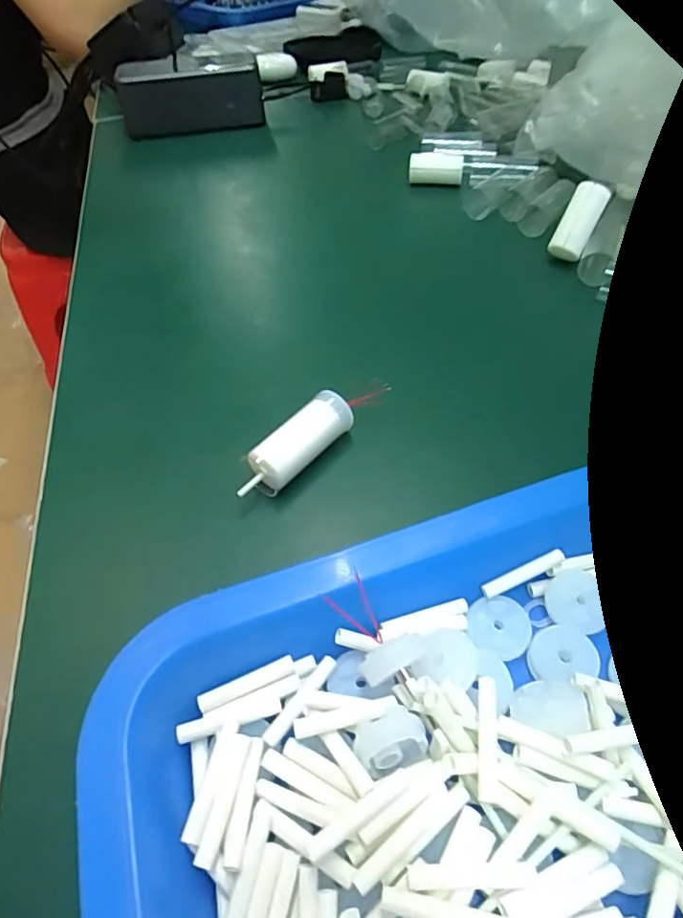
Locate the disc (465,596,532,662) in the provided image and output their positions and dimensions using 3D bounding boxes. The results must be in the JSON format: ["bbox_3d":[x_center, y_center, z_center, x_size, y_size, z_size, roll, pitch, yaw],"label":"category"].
[{"bbox_3d":[0.052,0.056,0.177,0.021,0.004,0.019,18,63,10],"label":"disc"}]

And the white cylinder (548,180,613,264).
[{"bbox_3d":[0.146,-0.147,0.328,0.020,0.016,0.045,31,101,26],"label":"white cylinder"}]

